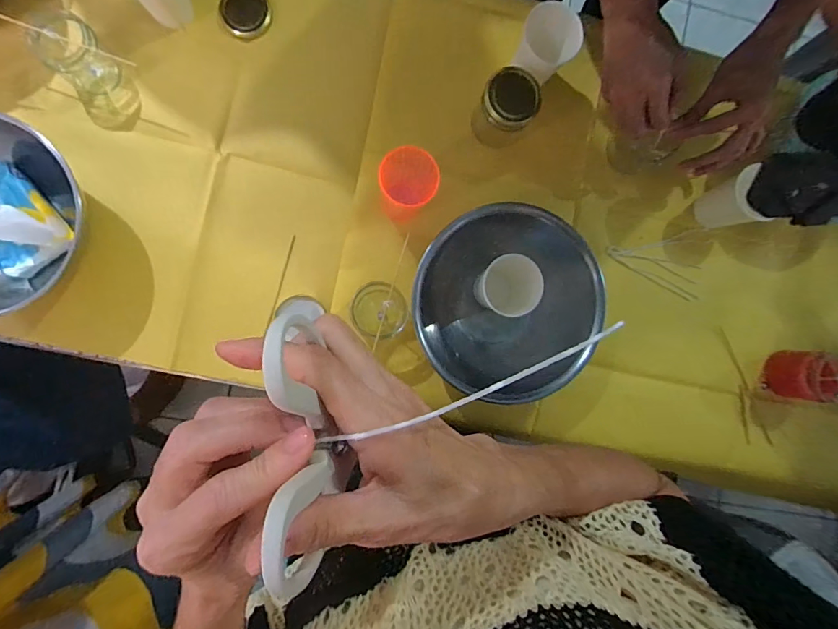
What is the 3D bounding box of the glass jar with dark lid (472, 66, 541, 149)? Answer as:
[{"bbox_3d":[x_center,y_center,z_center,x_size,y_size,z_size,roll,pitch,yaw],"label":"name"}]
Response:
[{"bbox_3d":[0.110,-0.264,0.564,0.067,0.074,0.071,0,90,-7],"label":"glass jar with dark lid"}]

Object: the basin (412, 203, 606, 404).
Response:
[{"bbox_3d":[0.111,-0.020,0.567,0.233,0.086,0.216,0,90,-7],"label":"basin"}]

